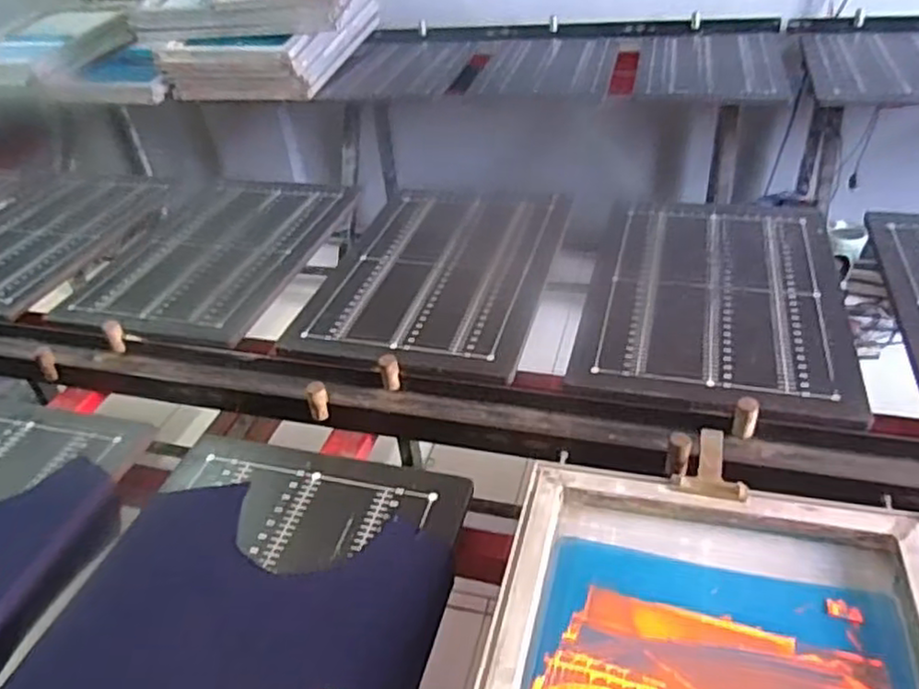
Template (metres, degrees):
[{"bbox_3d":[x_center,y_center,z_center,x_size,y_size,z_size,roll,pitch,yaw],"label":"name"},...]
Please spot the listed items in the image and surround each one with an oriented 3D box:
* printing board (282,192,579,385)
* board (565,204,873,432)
[{"bbox_3d":[-0.028,-0.149,1.274,0.393,0.021,0.598,6,41,16],"label":"printing board"},{"bbox_3d":[0.425,-0.095,1.146,0.397,0.019,0.606,7,41,17],"label":"board"}]

